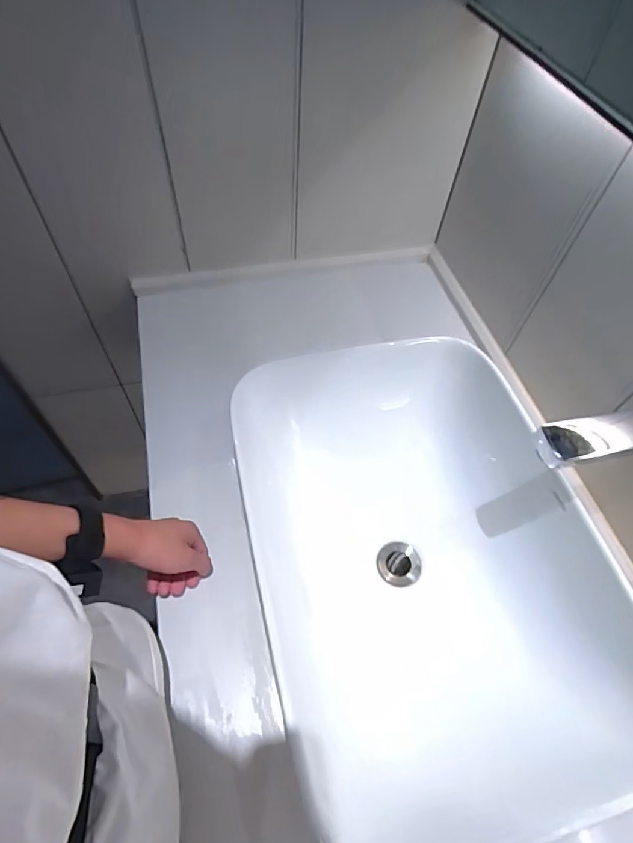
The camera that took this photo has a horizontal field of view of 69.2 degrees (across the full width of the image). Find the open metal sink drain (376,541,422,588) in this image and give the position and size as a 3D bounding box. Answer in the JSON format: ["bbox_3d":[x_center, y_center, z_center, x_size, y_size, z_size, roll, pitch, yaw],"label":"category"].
[{"bbox_3d":[0.113,0.194,0.624,0.058,0.013,0.056,2,57,-3],"label":"open metal sink drain"}]

